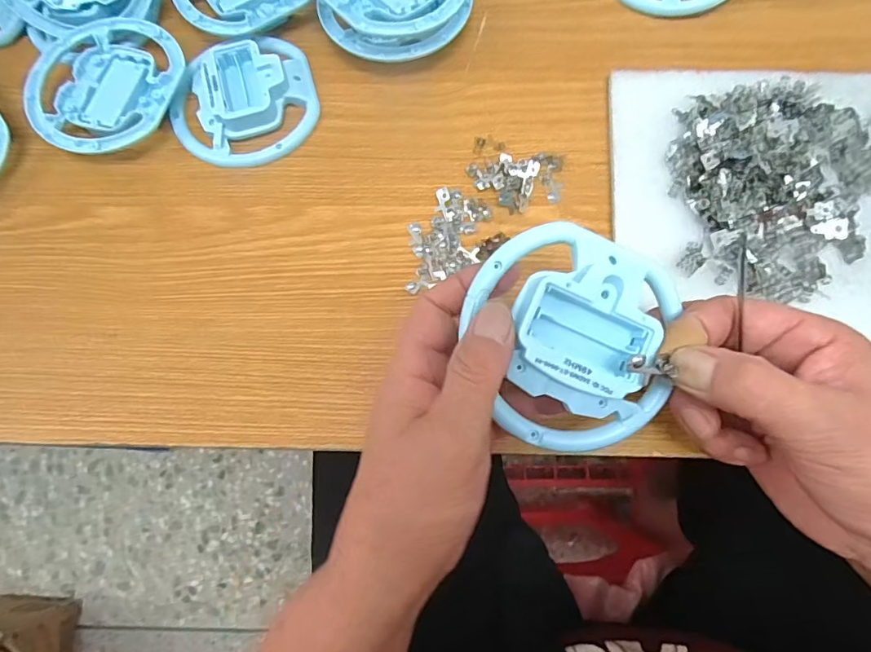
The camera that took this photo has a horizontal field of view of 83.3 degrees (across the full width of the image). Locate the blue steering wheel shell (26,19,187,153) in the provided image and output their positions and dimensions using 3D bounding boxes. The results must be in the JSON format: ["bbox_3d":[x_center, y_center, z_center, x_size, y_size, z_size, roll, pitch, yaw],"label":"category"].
[{"bbox_3d":[-0.227,-0.164,0.339,0.103,0.019,0.103,0,74,1],"label":"blue steering wheel shell"}]

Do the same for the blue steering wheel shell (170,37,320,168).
[{"bbox_3d":[-0.130,-0.153,0.331,0.096,0.020,0.094,0,74,1],"label":"blue steering wheel shell"}]

